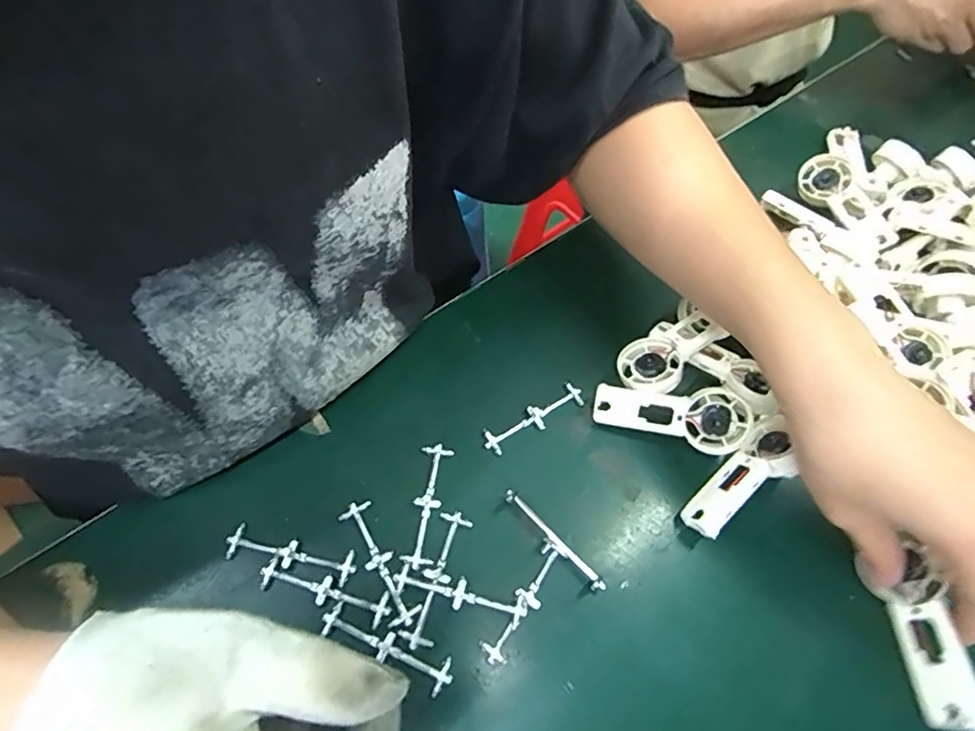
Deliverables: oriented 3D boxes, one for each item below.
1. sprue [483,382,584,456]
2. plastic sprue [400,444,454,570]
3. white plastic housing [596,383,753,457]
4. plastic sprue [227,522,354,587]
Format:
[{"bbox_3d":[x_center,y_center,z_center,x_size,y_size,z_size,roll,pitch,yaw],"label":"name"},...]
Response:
[{"bbox_3d":[0.030,0.033,0.345,0.071,0.004,0.017,-28,68,-17],"label":"sprue"},{"bbox_3d":[-0.035,0.080,0.315,0.017,0.004,0.071,10,63,1],"label":"plastic sprue"},{"bbox_3d":[0.112,0.030,0.337,0.091,0.024,0.033,11,63,1],"label":"white plastic housing"},{"bbox_3d":[-0.108,0.103,0.298,0.071,0.004,0.018,13,63,2],"label":"plastic sprue"}]

